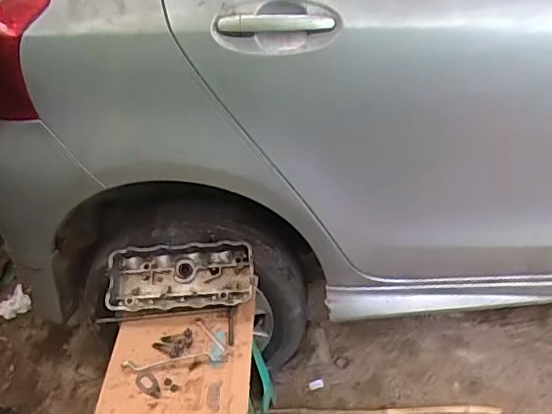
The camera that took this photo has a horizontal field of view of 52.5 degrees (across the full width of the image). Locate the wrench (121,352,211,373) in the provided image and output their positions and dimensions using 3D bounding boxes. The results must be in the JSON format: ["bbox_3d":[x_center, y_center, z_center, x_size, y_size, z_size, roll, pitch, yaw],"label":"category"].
[{"bbox_3d":[-0.221,0.314,1.131,0.178,0.008,0.028,-8,38,1],"label":"wrench"}]

